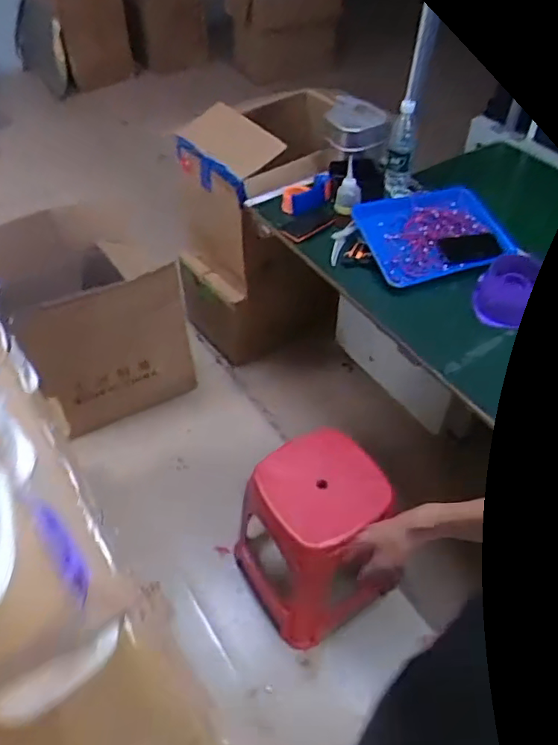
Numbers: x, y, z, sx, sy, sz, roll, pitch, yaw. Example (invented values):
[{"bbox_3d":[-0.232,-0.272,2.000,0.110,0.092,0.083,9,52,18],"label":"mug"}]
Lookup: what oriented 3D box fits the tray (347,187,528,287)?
[{"bbox_3d":[0.357,-0.327,1.312,0.310,0.040,0.237,-14,64,-7],"label":"tray"}]

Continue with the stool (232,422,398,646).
[{"bbox_3d":[0.085,0.395,1.337,0.300,0.425,0.293,-25,53,-19],"label":"stool"}]

